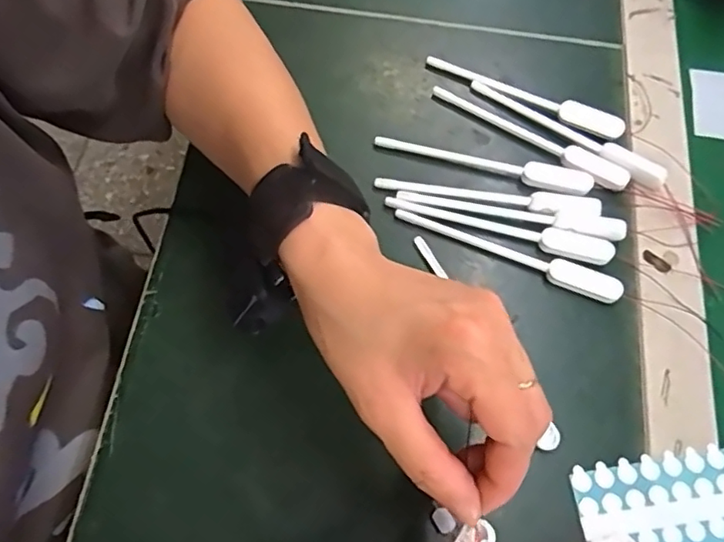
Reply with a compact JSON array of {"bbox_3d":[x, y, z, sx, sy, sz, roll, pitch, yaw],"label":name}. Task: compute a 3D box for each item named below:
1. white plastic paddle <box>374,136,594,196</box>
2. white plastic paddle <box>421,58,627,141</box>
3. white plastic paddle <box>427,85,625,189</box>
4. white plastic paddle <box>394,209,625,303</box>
[{"bbox_3d":[0.081,-0.075,0.394,0.143,0.007,0.020,16,67,6],"label":"white plastic paddle"},{"bbox_3d":[0.115,-0.128,0.419,0.145,0.010,0.019,29,69,11],"label":"white plastic paddle"},{"bbox_3d":[0.114,-0.096,0.402,0.145,0.006,0.020,35,71,14],"label":"white plastic paddle"},{"bbox_3d":[0.091,-0.013,0.369,0.144,0.004,0.017,22,83,11],"label":"white plastic paddle"}]

